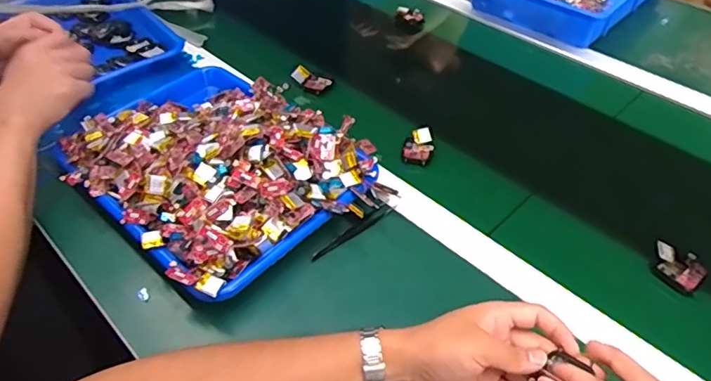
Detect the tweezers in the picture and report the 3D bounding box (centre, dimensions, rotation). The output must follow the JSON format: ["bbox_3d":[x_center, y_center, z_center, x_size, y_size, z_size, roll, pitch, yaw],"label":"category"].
[{"bbox_3d":[0.001,0.043,0.577,0.114,0.007,0.013,-33,54,-28],"label":"tweezers"}]

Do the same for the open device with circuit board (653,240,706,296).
[{"bbox_3d":[0.327,0.075,0.534,0.035,0.028,0.049,-29,52,-25],"label":"open device with circuit board"}]

